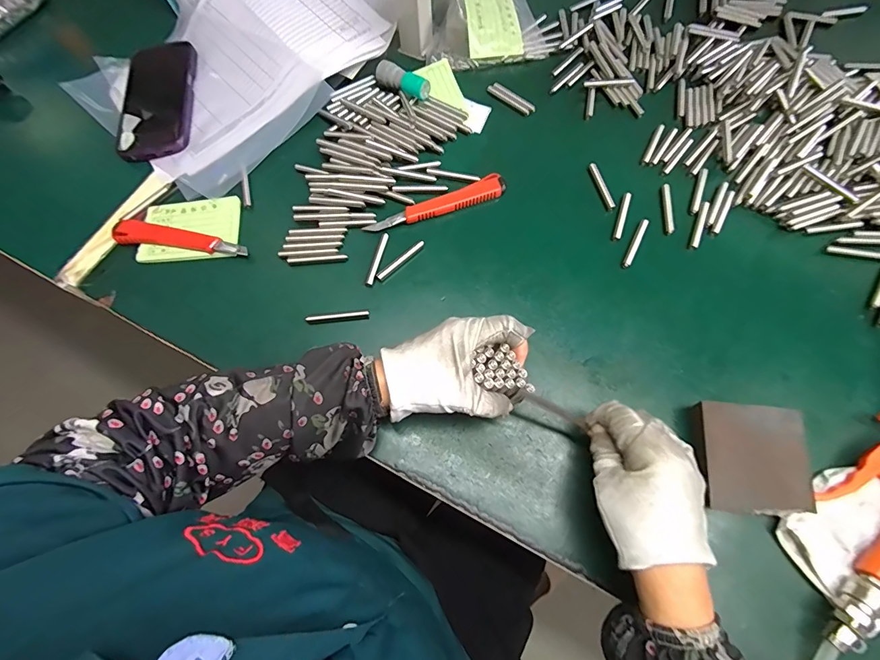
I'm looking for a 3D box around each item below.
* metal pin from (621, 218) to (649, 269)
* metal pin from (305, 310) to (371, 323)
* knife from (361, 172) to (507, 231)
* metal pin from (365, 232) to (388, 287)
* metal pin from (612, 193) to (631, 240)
[{"bbox_3d":[0.193,-0.087,0.405,0.008,0.005,0.060,27,72,11],"label":"metal pin"},{"bbox_3d":[-0.096,-0.012,0.387,0.058,0.008,0.008,-5,69,-1],"label":"metal pin"},{"bbox_3d":[-0.003,-0.129,0.422,0.147,0.008,0.024,-20,70,-6],"label":"knife"},{"bbox_3d":[-0.061,-0.070,0.403,0.007,0.004,0.059,13,70,6],"label":"metal pin"},{"bbox_3d":[0.185,-0.116,0.415,0.007,0.004,0.057,19,71,8],"label":"metal pin"}]

